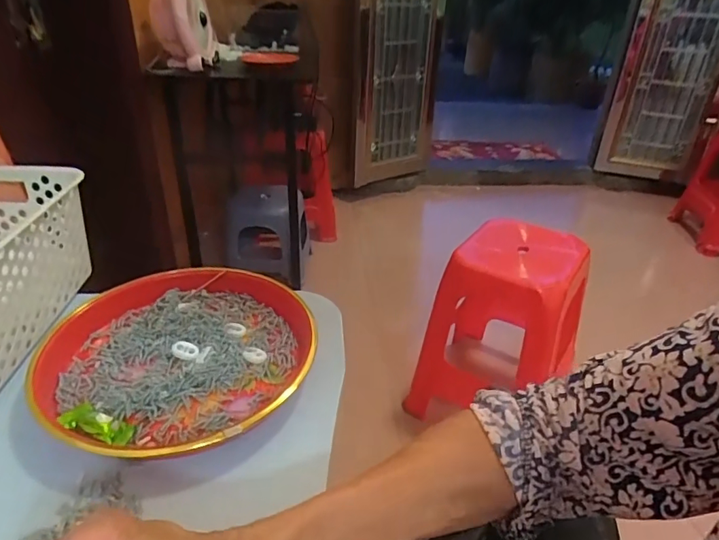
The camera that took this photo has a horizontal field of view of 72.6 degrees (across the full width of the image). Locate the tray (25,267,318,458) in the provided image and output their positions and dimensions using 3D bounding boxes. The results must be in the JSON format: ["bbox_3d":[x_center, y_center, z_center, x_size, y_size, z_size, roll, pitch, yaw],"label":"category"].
[{"bbox_3d":[-0.146,0.069,0.413,0.214,0.030,0.212,2,30,-1],"label":"tray"}]

